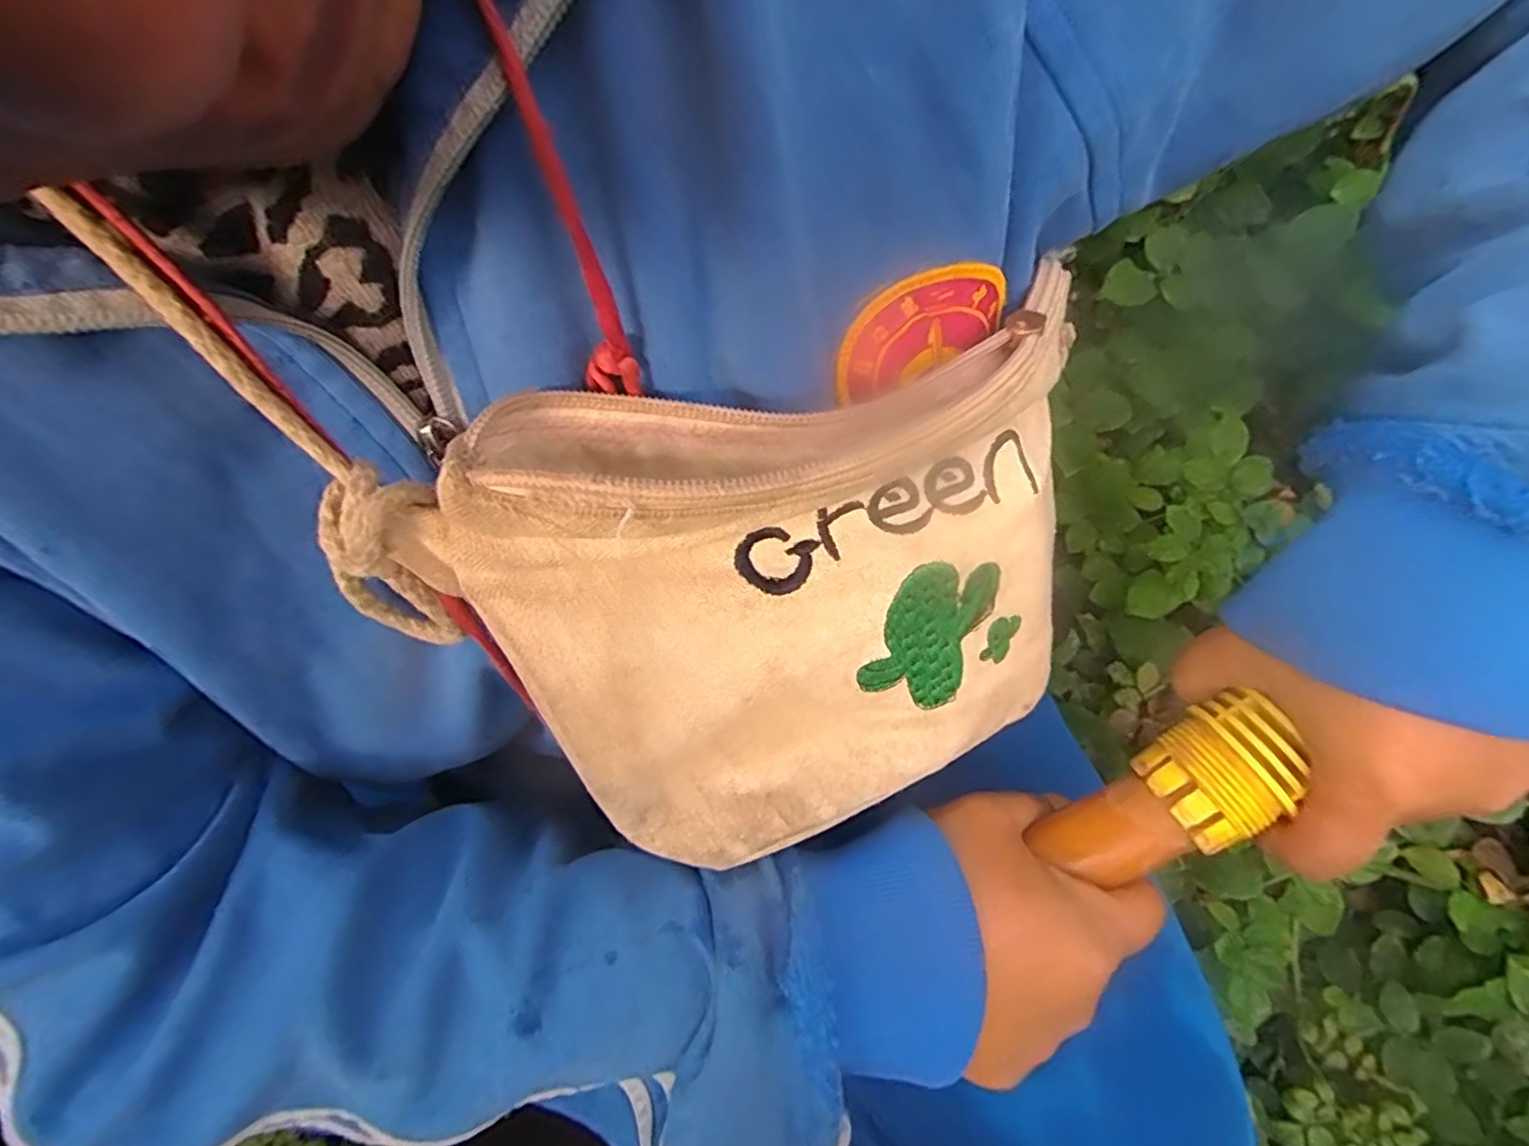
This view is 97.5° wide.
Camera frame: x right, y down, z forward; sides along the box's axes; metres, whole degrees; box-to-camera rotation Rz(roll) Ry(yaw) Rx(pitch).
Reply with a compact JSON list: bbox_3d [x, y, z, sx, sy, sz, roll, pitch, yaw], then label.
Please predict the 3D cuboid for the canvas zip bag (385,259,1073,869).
[{"bbox_3d":[0.017,0.010,0.176,0.163,0.153,0.048,-25,25,-8],"label":"canvas zip bag"}]

